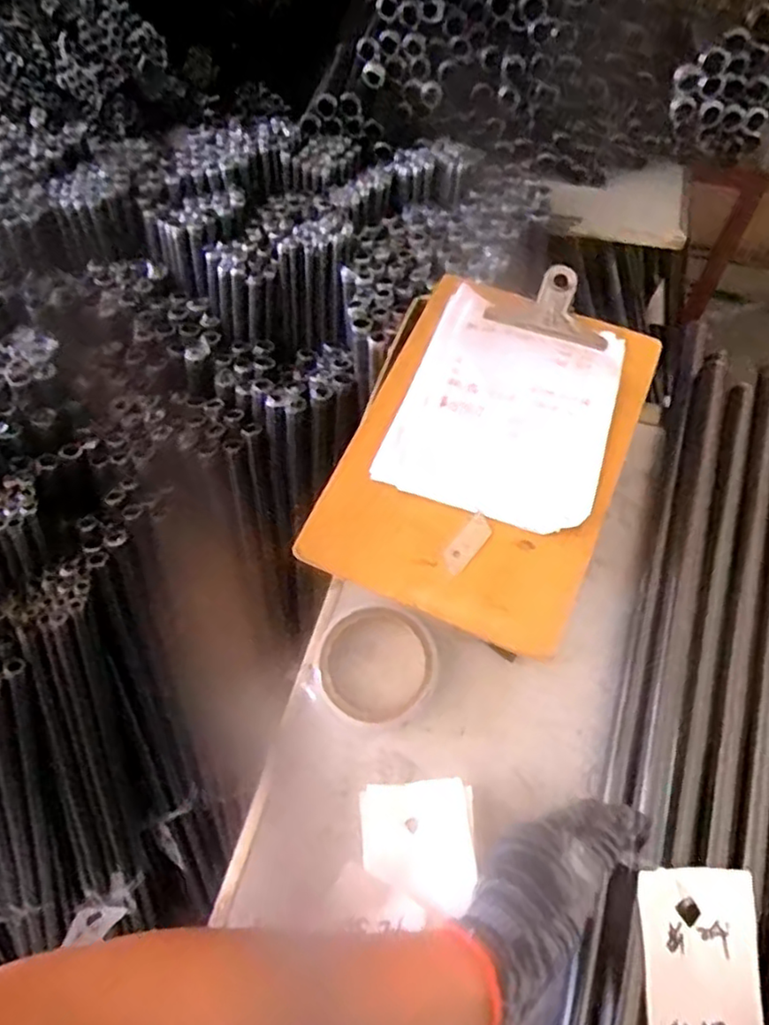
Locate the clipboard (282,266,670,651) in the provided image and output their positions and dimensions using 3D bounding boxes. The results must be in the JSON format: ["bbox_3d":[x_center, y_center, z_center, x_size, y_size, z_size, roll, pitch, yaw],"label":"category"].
[{"bbox_3d":[0.080,-0.054,0.489,0.191,0.020,0.280,22,67,13],"label":"clipboard"}]

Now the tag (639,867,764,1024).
[{"bbox_3d":[0.194,0.274,0.397,0.077,0.009,0.098,2,75,-8],"label":"tag"}]

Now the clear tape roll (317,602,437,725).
[{"bbox_3d":[-0.008,0.120,0.521,0.086,0.028,0.091,-1,64,2],"label":"clear tape roll"}]

